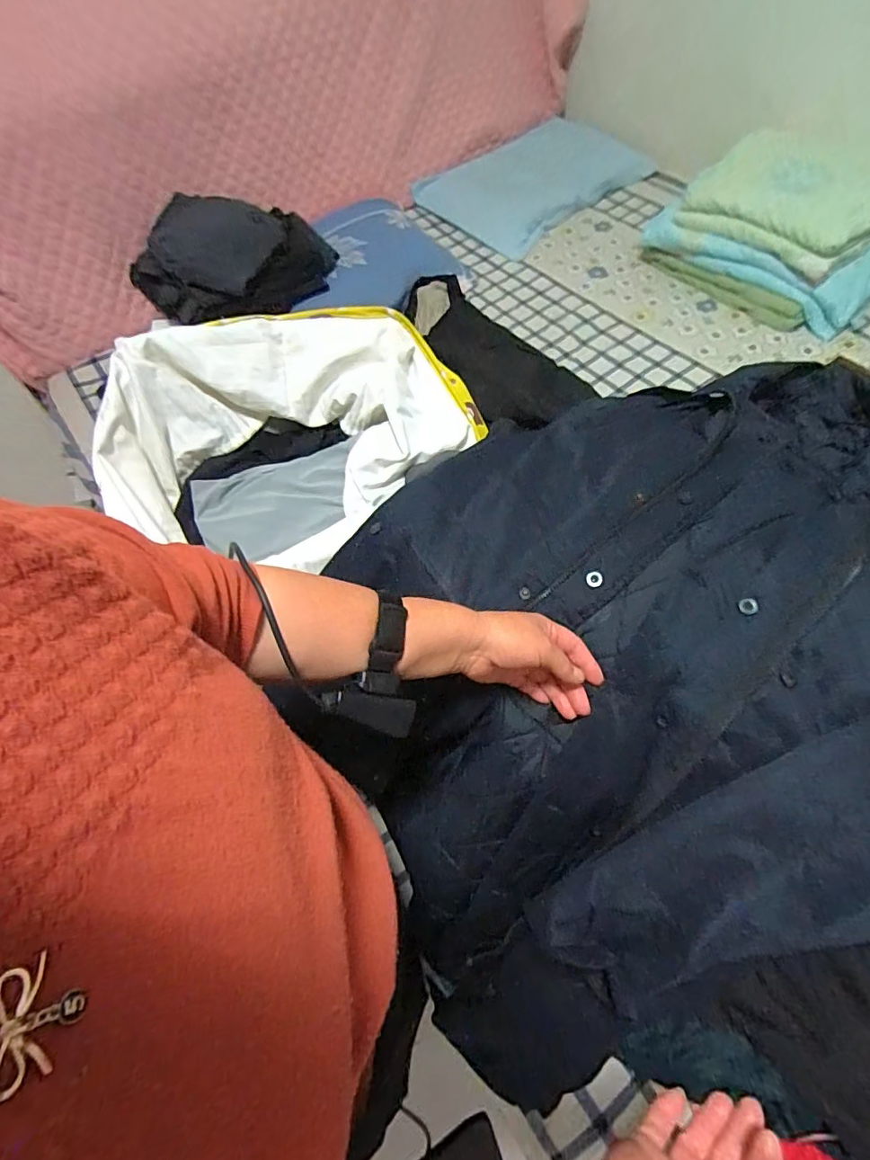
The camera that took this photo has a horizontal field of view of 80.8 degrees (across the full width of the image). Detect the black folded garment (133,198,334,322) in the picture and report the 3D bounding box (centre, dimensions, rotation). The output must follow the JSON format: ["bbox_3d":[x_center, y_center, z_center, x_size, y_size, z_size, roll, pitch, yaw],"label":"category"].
[{"bbox_3d":[-0.503,-0.808,1.285,0.469,0.186,0.202,-17,61,-5],"label":"black folded garment"}]

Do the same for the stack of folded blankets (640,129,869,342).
[{"bbox_3d":[0.886,-0.911,1.303,0.396,0.251,0.559,-41,66,-18],"label":"stack of folded blankets"}]

